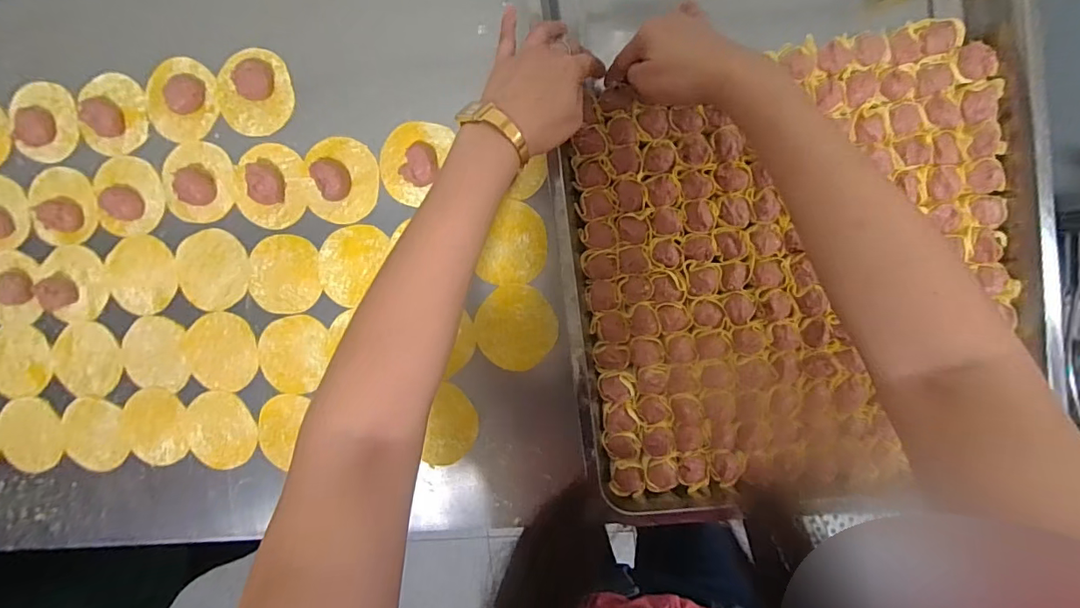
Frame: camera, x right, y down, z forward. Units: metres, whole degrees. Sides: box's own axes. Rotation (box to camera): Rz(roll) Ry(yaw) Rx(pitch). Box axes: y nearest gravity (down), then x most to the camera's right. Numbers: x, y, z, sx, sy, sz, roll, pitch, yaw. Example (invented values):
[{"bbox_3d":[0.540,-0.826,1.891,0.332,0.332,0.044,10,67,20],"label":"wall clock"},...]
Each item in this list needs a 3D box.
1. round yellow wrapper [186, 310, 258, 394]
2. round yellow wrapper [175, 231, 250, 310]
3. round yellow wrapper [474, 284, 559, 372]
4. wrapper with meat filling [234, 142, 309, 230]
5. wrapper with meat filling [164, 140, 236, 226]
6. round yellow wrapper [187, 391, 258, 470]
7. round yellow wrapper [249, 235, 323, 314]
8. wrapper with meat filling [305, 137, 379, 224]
[{"bbox_3d":[-0.340,0.052,0.526,0.079,0.004,0.083,0,94,6],"label":"round yellow wrapper"},{"bbox_3d":[-0.346,-0.035,0.519,0.082,0.004,0.083,0,94,6],"label":"round yellow wrapper"},{"bbox_3d":[-0.025,0.023,0.494,0.079,0.006,0.080,0,93,8],"label":"round yellow wrapper"},{"bbox_3d":[-0.275,-0.119,0.496,0.076,0.032,0.082,13,95,5],"label":"wrapper with meat filling"},{"bbox_3d":[-0.356,-0.126,0.506,0.078,0.031,0.080,0,94,6],"label":"wrapper with meat filling"},{"bbox_3d":[-0.342,0.137,0.534,0.076,0.006,0.082,0,92,4],"label":"round yellow wrapper"},{"bbox_3d":[-0.264,-0.030,0.512,0.076,0.007,0.078,4,95,6],"label":"round yellow wrapper"},{"bbox_3d":[-0.199,-0.123,0.488,0.070,0.030,0.082,1,94,6],"label":"wrapper with meat filling"}]

